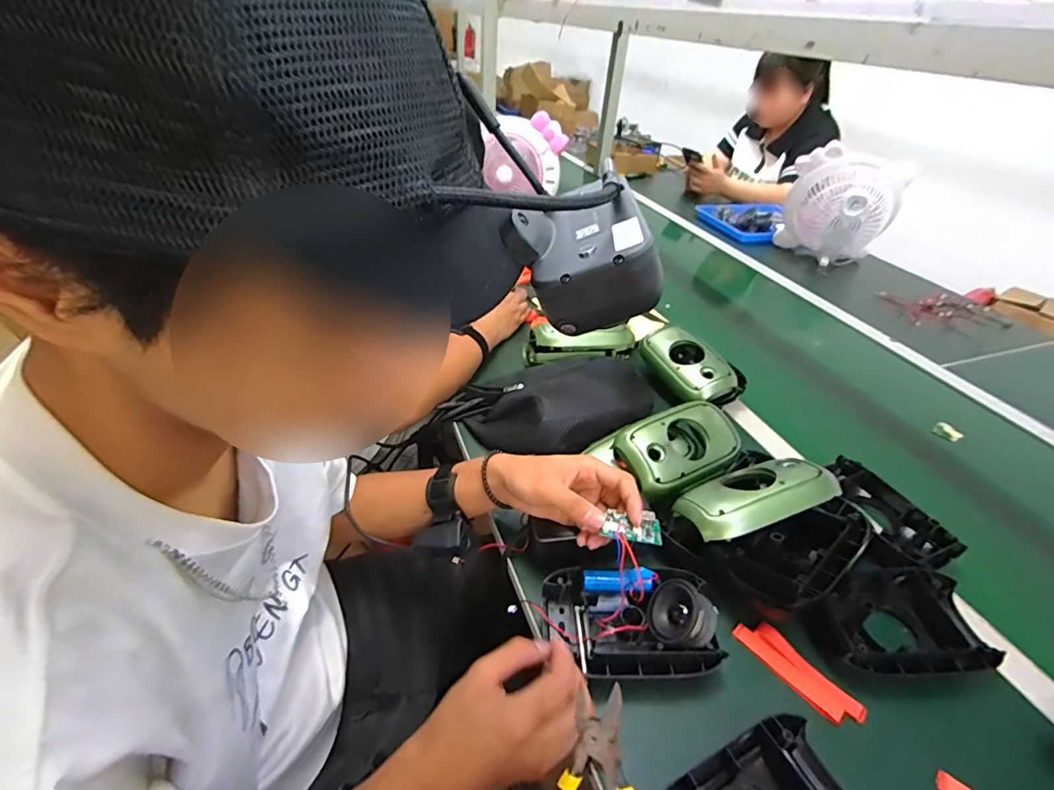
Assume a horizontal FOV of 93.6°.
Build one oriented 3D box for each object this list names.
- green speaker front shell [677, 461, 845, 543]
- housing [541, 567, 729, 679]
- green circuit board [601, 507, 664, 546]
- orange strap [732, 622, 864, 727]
[{"bbox_3d":[0.238,0.108,0.517,0.149,0.040,0.067,-20,18,-10],"label":"green speaker front shell"},{"bbox_3d":[0.095,0.201,0.458,0.155,0.055,0.105,3,38,-3],"label":"housing"},{"bbox_3d":[0.095,0.119,0.444,0.050,0.008,0.030,4,38,-1],"label":"green circuit board"},{"bbox_3d":[0.249,0.254,0.457,0.033,0.009,0.111,-26,48,-33],"label":"orange strap"}]

